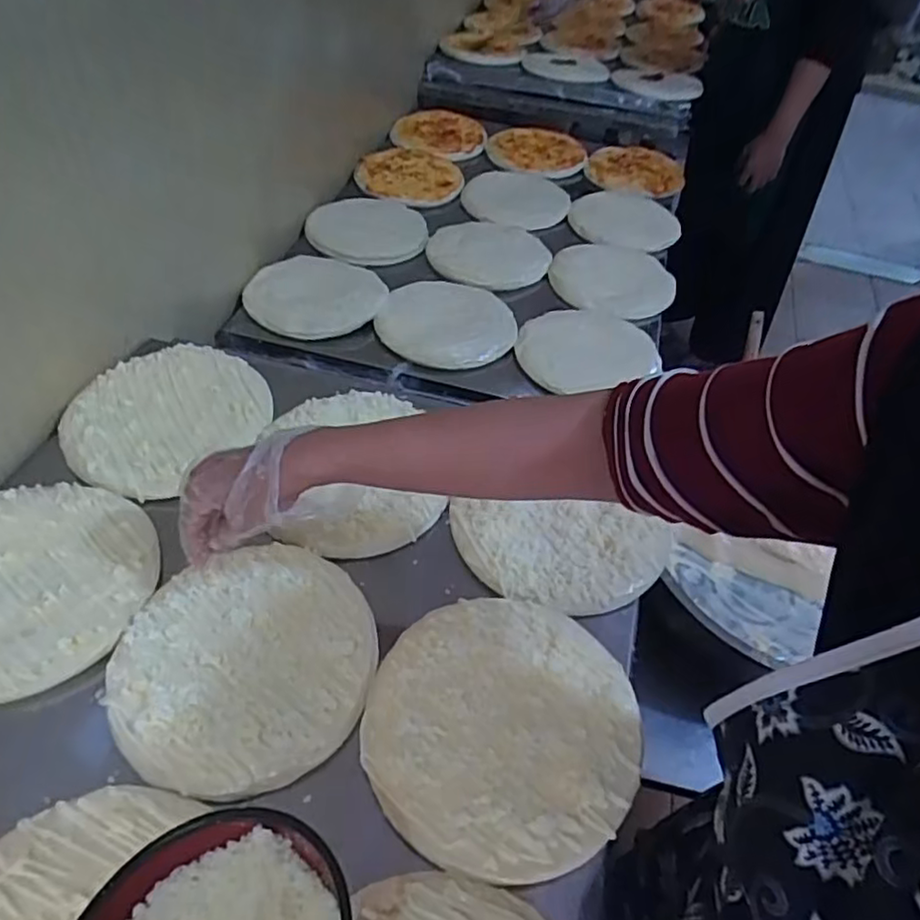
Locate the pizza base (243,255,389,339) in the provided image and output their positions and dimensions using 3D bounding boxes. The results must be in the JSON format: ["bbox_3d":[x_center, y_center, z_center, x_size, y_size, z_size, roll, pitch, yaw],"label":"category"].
[{"bbox_3d":[-0.207,-0.248,0.978,0.191,0.030,0.203,2,48,-3],"label":"pizza base"}]

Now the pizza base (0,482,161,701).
[{"bbox_3d":[-0.361,0.096,0.544,0.195,0.025,0.194,2,48,-3],"label":"pizza base"}]

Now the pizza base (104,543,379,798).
[{"bbox_3d":[-0.165,0.149,0.513,0.189,0.009,0.192,2,48,-3],"label":"pizza base"}]

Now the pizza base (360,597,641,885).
[{"bbox_3d":[0.032,0.191,0.490,0.192,0.008,0.197,2,48,-3],"label":"pizza base"}]

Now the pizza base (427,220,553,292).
[{"bbox_3d":[0.048,-0.346,1.096,0.200,0.017,0.194,2,48,-3],"label":"pizza base"}]

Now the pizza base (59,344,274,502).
[{"bbox_3d":[-0.302,-0.055,0.679,0.172,0.012,0.197,31,53,21],"label":"pizza base"}]

